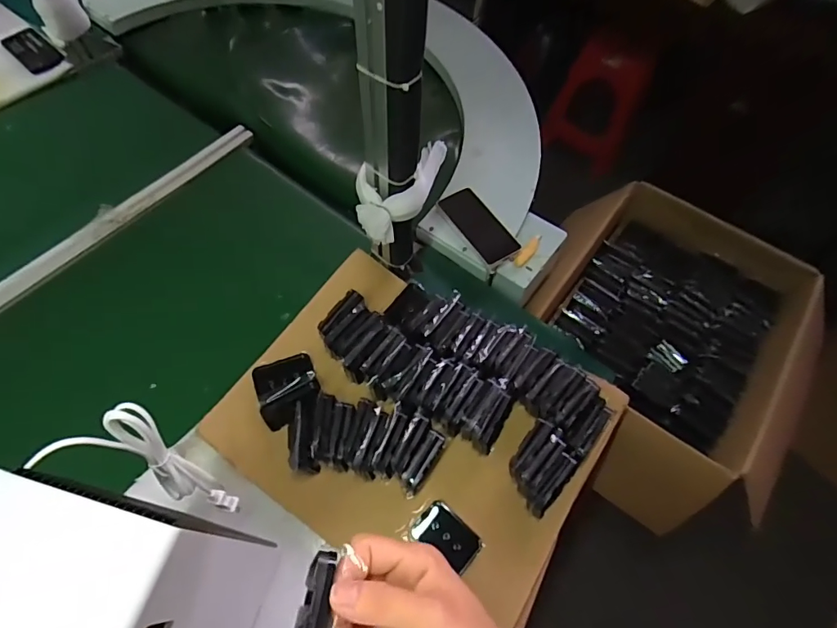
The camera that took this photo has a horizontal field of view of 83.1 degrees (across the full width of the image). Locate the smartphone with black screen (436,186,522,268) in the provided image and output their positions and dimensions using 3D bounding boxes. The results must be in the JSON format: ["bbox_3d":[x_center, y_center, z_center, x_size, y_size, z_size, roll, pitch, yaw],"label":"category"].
[{"bbox_3d":[0.109,-0.156,0.835,0.077,0.012,0.161,-30,68,-18],"label":"smartphone with black screen"}]

